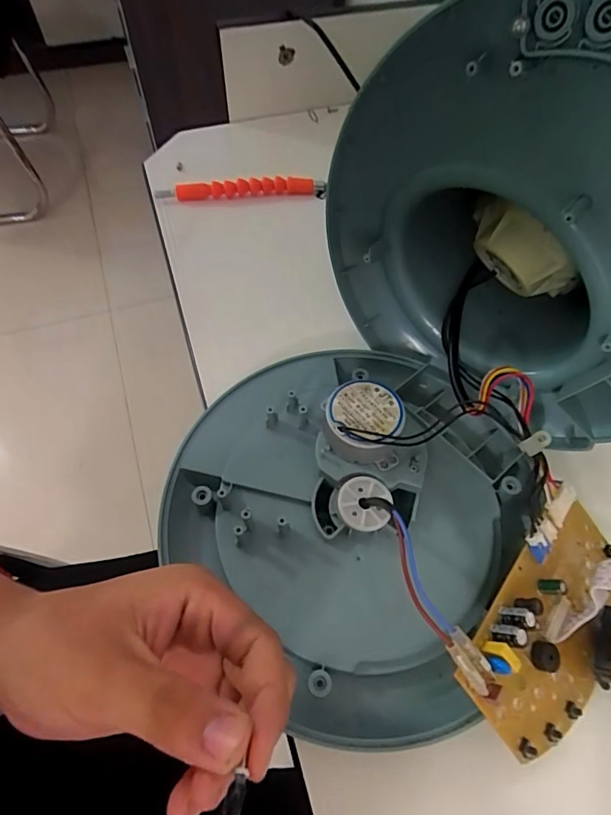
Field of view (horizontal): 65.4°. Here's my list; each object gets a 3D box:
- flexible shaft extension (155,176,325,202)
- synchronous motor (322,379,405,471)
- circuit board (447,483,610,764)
[{"bbox_3d":[-0.065,-0.227,0.494,0.169,0.019,0.016,-4,60,-4],"label":"flexible shaft extension"},{"bbox_3d":[0.035,0.009,0.300,0.048,0.026,0.046,8,60,3],"label":"synchronous motor"},{"bbox_3d":[0.145,0.113,0.247,0.144,0.048,0.095,-33,94,-34],"label":"circuit board"}]

